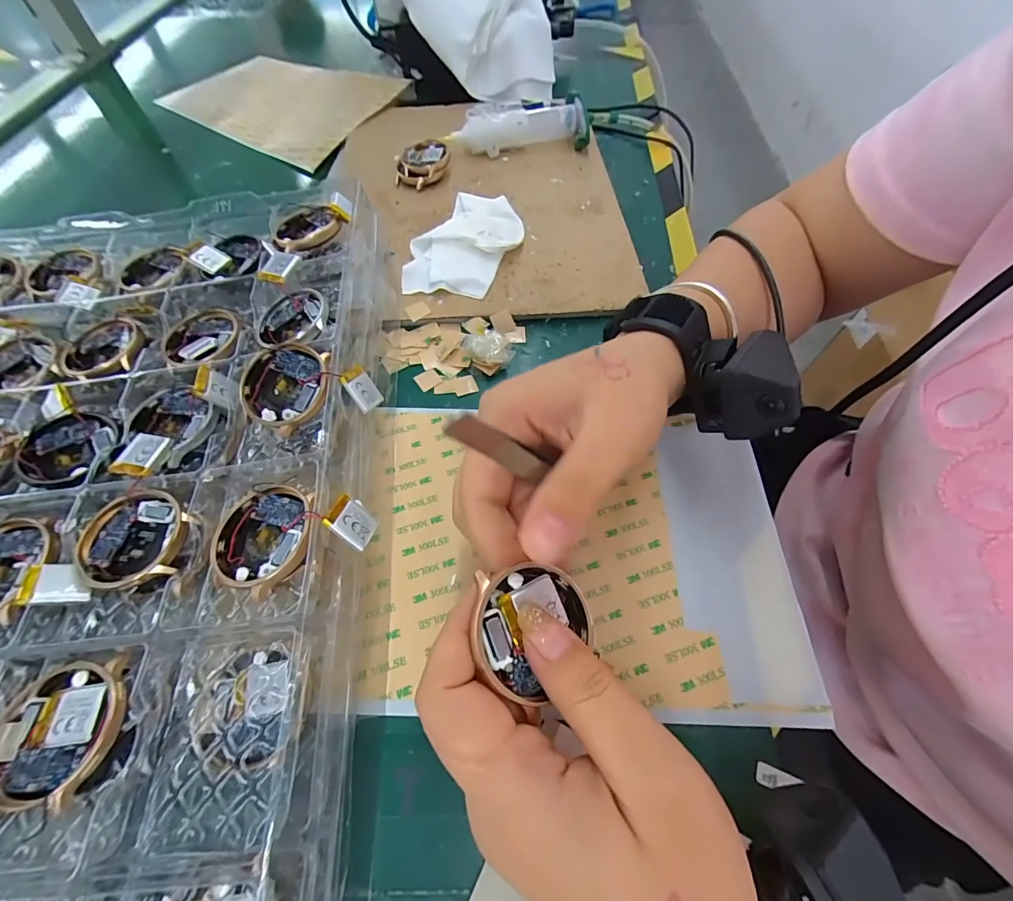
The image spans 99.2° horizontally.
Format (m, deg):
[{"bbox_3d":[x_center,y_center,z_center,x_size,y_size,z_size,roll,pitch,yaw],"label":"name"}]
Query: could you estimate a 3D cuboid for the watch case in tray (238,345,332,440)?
[{"bbox_3d":[-0.113,-0.034,0.219,0.042,0.010,0.044,26,82,14],"label":"watch case in tray"}]

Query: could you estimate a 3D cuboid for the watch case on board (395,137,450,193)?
[{"bbox_3d":[-0.078,-0.261,0.397,0.051,0.021,0.057,-1,60,0],"label":"watch case on board"}]

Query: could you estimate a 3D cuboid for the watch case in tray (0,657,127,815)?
[{"bbox_3d":[-0.167,0.103,0.159,0.045,0.009,0.044,0,60,0],"label":"watch case in tray"}]

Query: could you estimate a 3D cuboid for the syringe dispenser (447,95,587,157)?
[{"bbox_3d":[0.011,-0.312,0.416,0.130,0.037,0.033,-5,60,-2],"label":"syringe dispenser"}]

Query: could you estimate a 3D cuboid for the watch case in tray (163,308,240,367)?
[{"bbox_3d":[-0.181,-0.067,0.256,0.042,0.007,0.047,-29,64,-16],"label":"watch case in tray"}]

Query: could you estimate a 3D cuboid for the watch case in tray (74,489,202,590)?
[{"bbox_3d":[-0.166,0.040,0.194,0.046,0.008,0.043,7,60,5],"label":"watch case in tray"}]

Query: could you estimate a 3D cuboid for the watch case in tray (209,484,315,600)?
[{"bbox_3d":[-0.102,0.038,0.185,0.044,0.014,0.044,31,64,17],"label":"watch case in tray"}]

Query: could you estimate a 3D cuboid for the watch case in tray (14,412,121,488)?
[{"bbox_3d":[-0.226,-0.002,0.223,0.042,0.012,0.043,17,61,10],"label":"watch case in tray"}]

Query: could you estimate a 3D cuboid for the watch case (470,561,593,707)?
[{"bbox_3d":[0.010,0.061,0.147,0.043,0.007,0.041,2,67,-24],"label":"watch case"}]

